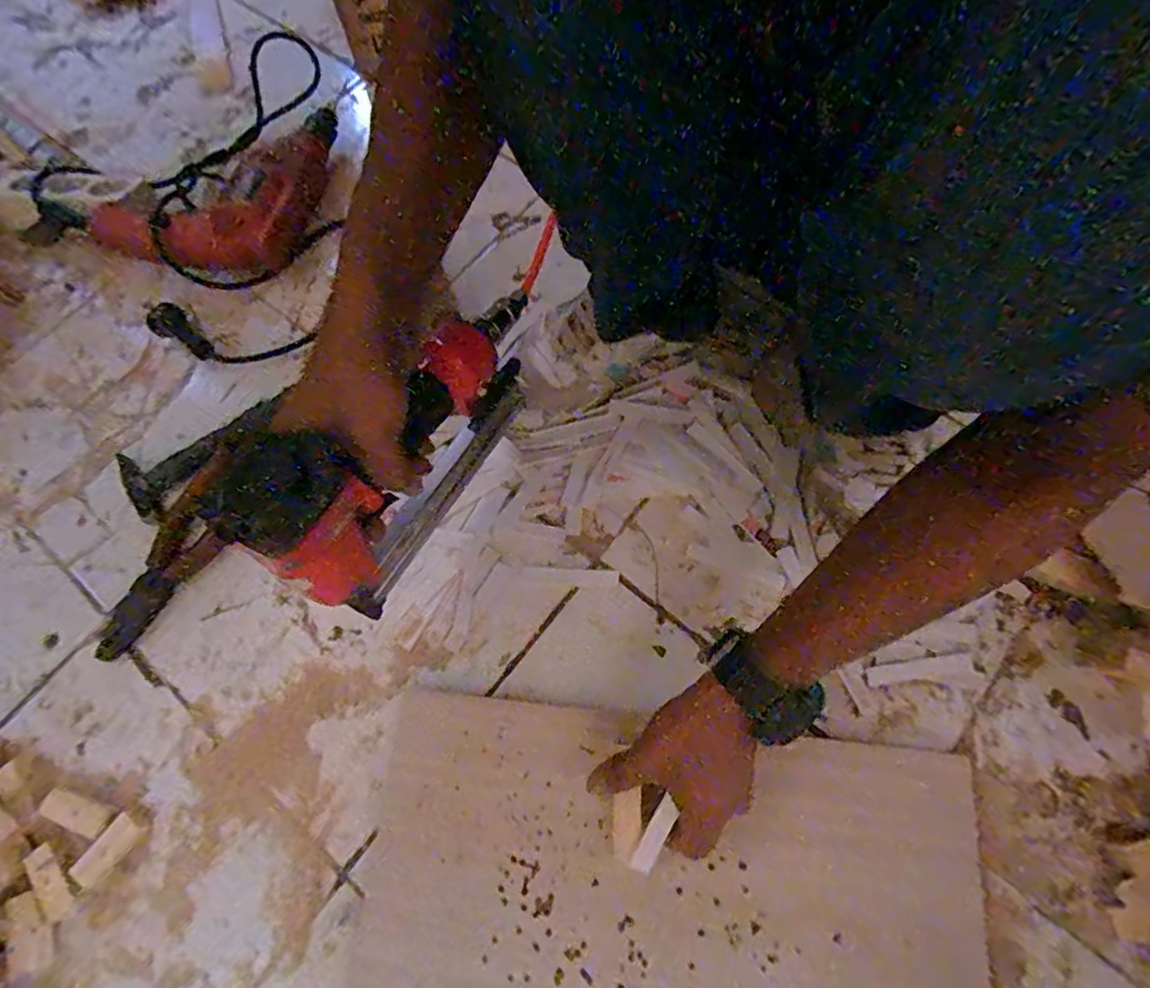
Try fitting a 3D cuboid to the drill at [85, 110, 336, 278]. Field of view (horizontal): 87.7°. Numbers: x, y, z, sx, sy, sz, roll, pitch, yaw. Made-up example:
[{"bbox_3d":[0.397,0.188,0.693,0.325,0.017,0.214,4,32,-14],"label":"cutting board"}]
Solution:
[{"bbox_3d":[-0.379,-0.335,0.646,0.195,0.059,0.225,11,71,6],"label":"drill"}]

